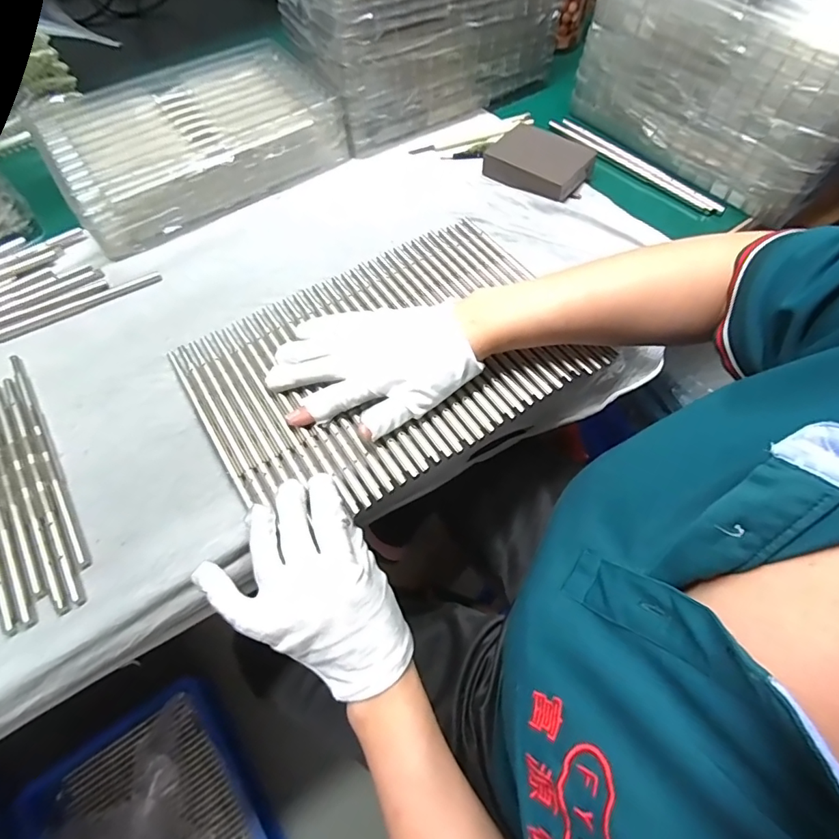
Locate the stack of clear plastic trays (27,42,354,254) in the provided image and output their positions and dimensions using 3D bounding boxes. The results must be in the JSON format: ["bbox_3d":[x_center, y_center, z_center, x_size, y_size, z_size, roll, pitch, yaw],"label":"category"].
[{"bbox_3d":[-0.241,-0.306,0.518,0.275,0.061,0.182,-31,67,-16],"label":"stack of clear plastic trays"}]

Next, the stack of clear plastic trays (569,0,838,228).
[{"bbox_3d":[0.338,-0.370,0.498,0.179,0.157,0.284,-36,68,-18],"label":"stack of clear plastic trays"}]

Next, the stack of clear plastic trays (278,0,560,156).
[{"bbox_3d":[0.005,-0.466,0.535,0.288,0.197,0.162,-29,66,-15],"label":"stack of clear plastic trays"}]

